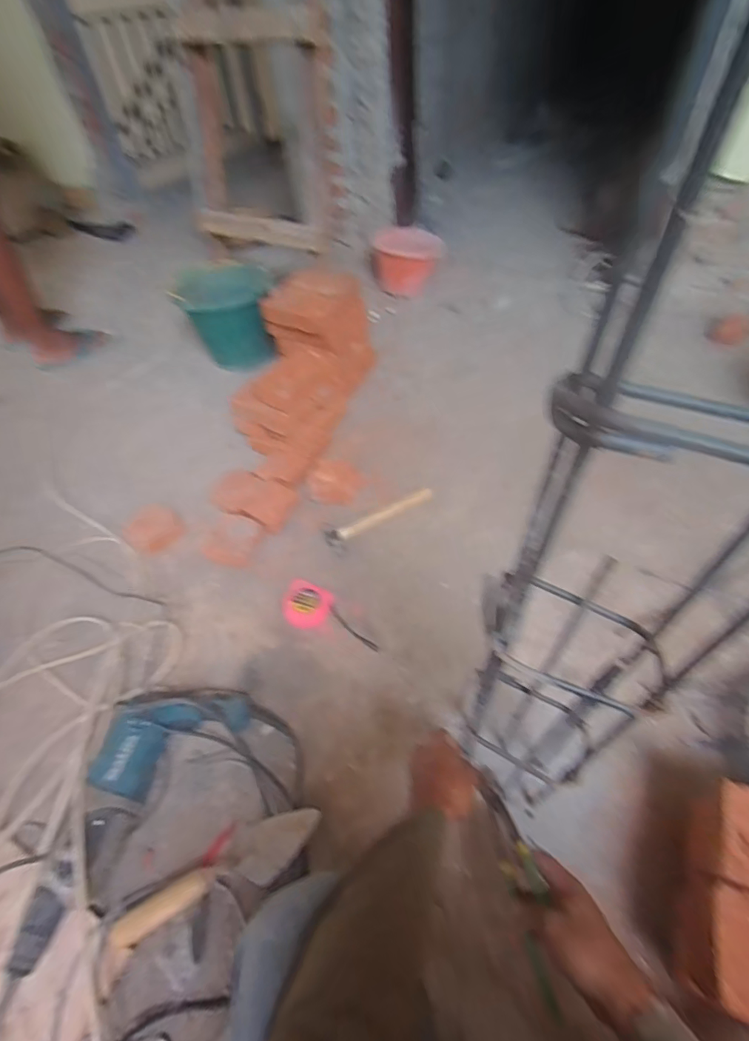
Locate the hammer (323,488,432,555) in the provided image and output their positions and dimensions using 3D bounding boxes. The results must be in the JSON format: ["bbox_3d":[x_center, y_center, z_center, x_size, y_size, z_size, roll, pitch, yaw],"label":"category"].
[{"bbox_3d":[0.011,-0.009,1.036,0.257,0.026,0.065,-28,53,-17],"label":"hammer"}]

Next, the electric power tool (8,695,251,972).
[{"bbox_3d":[-0.374,0.396,0.693,0.163,0.078,0.388,28,58,25],"label":"electric power tool"}]

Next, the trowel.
[{"bbox_3d":[-0.206,0.473,0.628,0.273,0.045,0.074,-22,52,-13],"label":"trowel"}]

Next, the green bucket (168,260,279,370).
[{"bbox_3d":[-0.435,-0.603,1.388,0.288,0.186,0.285,-9,50,-2],"label":"green bucket"}]

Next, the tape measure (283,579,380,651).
[{"bbox_3d":[-0.081,0.175,0.883,0.199,0.037,0.090,11,52,14],"label":"tape measure"}]

